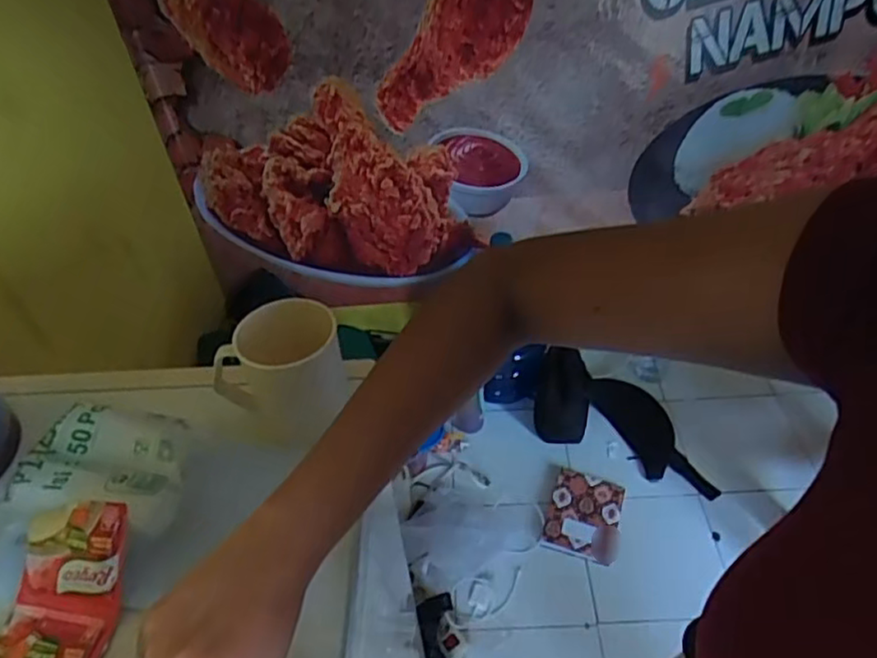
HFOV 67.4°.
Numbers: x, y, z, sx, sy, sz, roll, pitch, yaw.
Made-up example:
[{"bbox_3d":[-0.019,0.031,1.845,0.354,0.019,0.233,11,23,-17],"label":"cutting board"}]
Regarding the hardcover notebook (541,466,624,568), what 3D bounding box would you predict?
[{"bbox_3d":[0.360,0.444,1.607,0.171,0.033,0.238,11,48,16],"label":"hardcover notebook"}]

